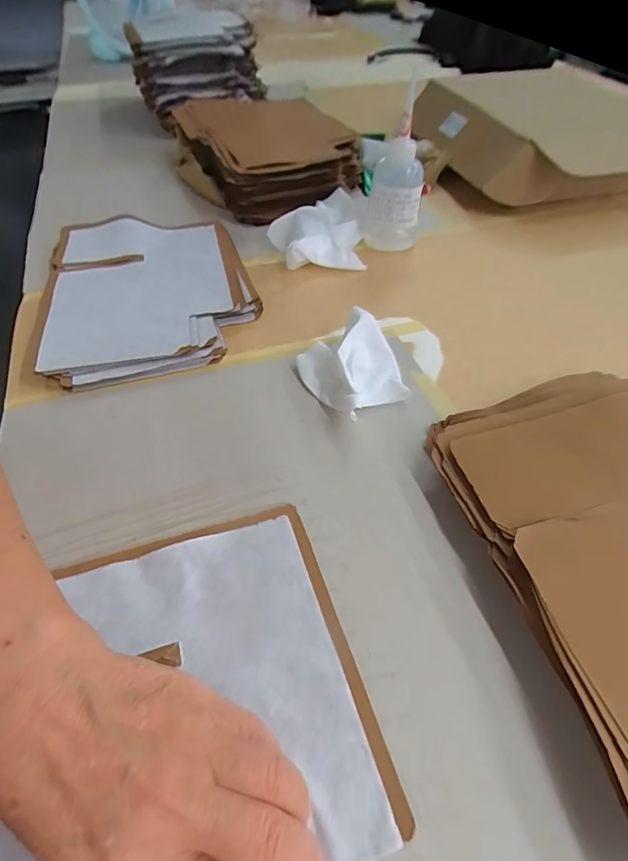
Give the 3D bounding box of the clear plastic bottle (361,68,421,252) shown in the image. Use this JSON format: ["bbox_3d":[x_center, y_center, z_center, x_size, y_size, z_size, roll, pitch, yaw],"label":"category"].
[{"bbox_3d":[0.100,-0.312,0.526,0.068,0.172,0.061,5,50,3],"label":"clear plastic bottle"}]

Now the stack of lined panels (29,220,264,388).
[{"bbox_3d":[-0.178,-0.155,0.477,0.213,0.032,0.264,-12,52,-11],"label":"stack of lined panels"}]

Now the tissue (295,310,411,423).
[{"bbox_3d":[0.036,-0.059,0.386,0.082,0.037,0.093,-26,55,-21],"label":"tissue"}]

